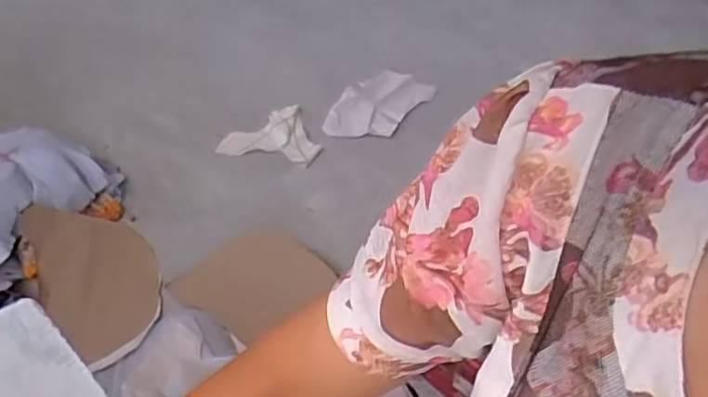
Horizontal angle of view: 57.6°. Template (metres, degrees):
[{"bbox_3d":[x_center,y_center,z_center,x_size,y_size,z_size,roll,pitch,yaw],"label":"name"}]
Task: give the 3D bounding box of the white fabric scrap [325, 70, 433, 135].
[{"bbox_3d":[0.055,-0.203,1.362,0.138,0.024,0.282,35,51,15],"label":"white fabric scrap"}]

